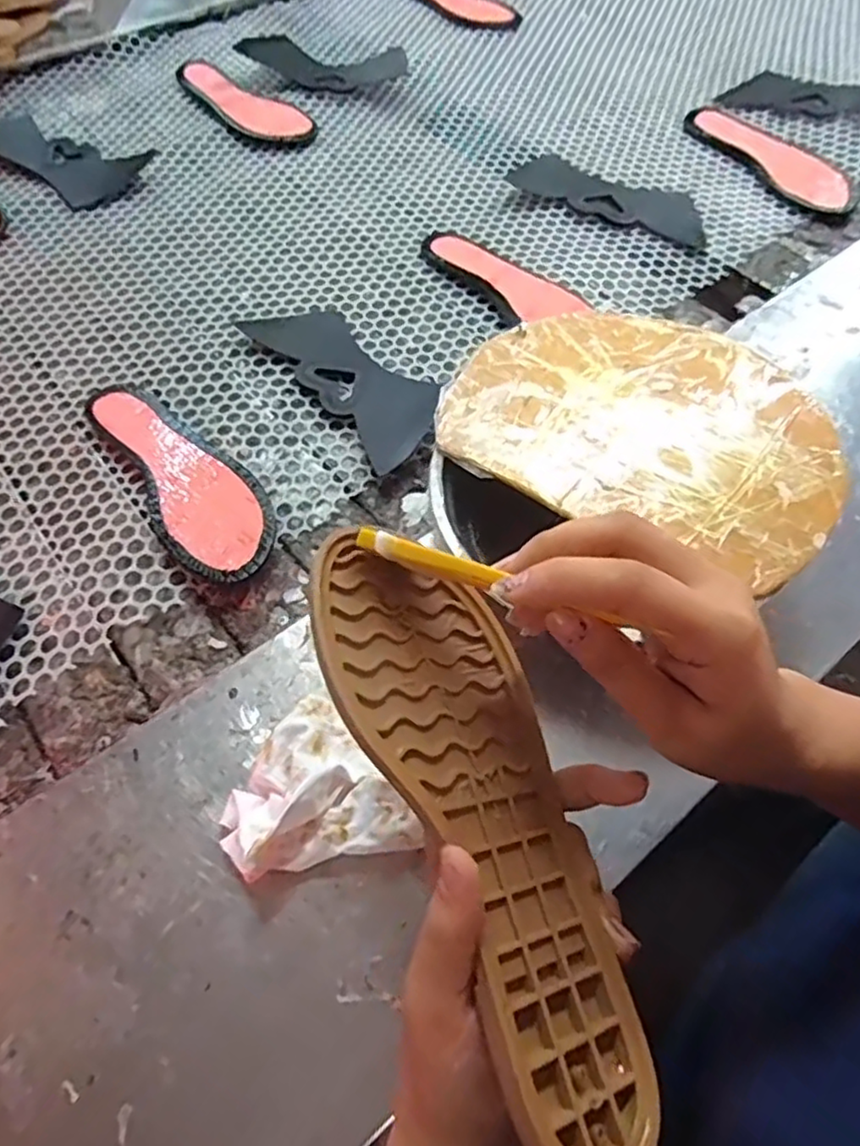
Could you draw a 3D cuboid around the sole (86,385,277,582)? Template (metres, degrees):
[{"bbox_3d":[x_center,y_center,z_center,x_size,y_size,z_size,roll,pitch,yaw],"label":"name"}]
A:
[{"bbox_3d":[-0.186,-0.077,0.511,0.077,0.023,0.224,-30,62,-17],"label":"sole"}]

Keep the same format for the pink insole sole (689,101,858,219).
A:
[{"bbox_3d":[0.380,-0.464,0.739,0.082,0.011,0.223,-26,62,-15],"label":"pink insole sole"}]

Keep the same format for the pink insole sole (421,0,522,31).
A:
[{"bbox_3d":[0.031,-0.827,0.954,0.079,0.012,0.230,-30,68,-21],"label":"pink insole sole"}]

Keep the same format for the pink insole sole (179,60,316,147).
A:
[{"bbox_3d":[-0.224,-0.563,0.790,0.076,0.020,0.217,-37,64,-20],"label":"pink insole sole"}]

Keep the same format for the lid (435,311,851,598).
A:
[{"bbox_3d":[0.140,-0.100,0.426,0.235,0.010,0.182,30,63,19],"label":"lid"}]

